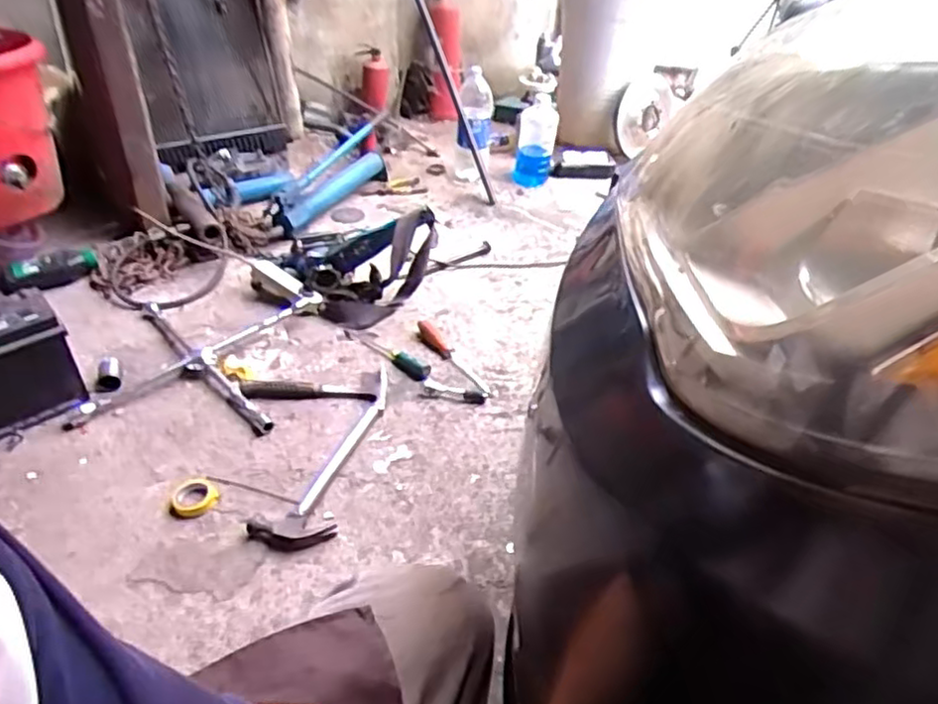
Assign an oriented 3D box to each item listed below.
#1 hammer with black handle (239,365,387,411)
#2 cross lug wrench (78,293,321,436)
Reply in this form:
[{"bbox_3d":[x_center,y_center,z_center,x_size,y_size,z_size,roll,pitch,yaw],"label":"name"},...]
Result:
[{"bbox_3d":[-0.301,0.071,1.367,0.275,0.022,0.112,-3,38,-7],"label":"hammer with black handle"},{"bbox_3d":[-0.536,0.010,1.415,0.381,0.030,0.418,2,38,0],"label":"cross lug wrench"}]

